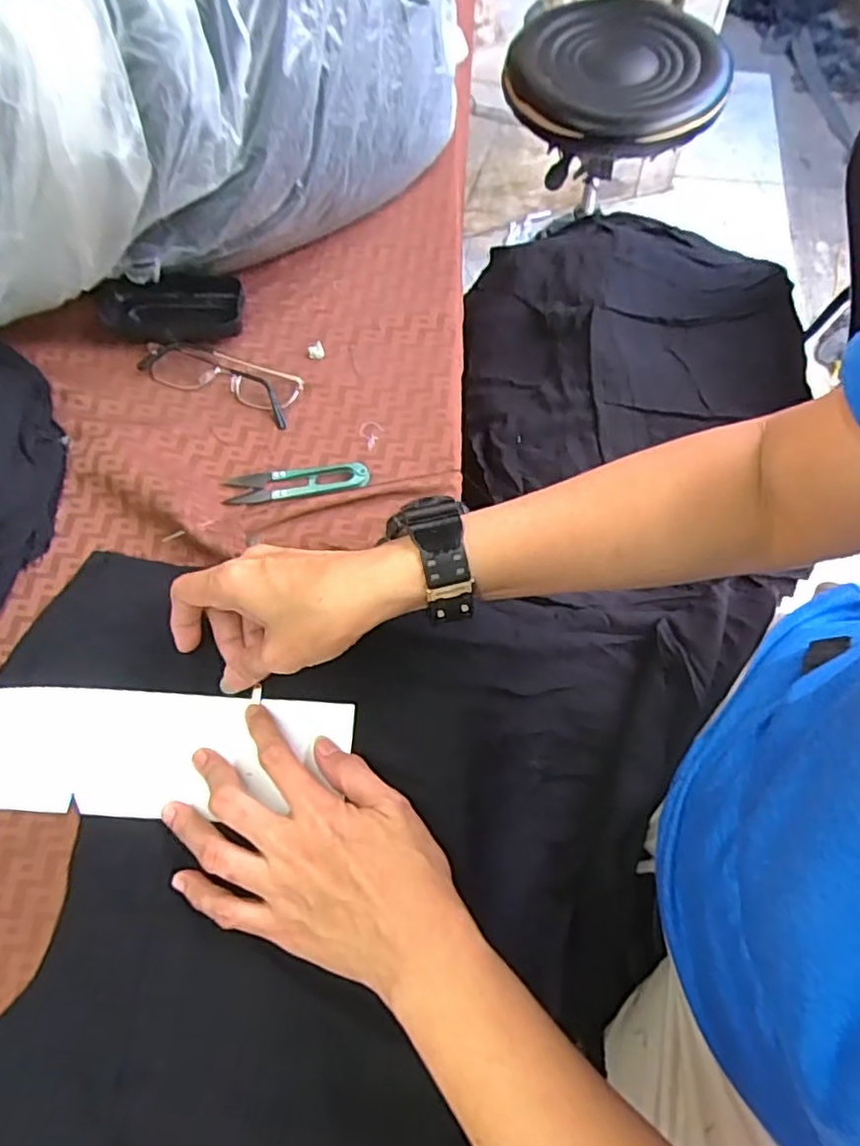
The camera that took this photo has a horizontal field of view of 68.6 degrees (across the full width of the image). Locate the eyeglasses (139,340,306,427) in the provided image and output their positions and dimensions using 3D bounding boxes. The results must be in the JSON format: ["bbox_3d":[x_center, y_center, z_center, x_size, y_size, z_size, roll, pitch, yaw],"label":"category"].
[{"bbox_3d":[-0.164,-0.152,0.484,0.128,0.020,0.039,23,67,13],"label":"eyeglasses"}]

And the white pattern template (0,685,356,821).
[{"bbox_3d":[-0.165,0.107,0.377,0.228,0.004,0.071,3,66,2],"label":"white pattern template"}]

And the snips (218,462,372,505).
[{"bbox_3d":[-0.095,-0.066,0.449,0.101,0.007,0.025,-8,64,-2],"label":"snips"}]

